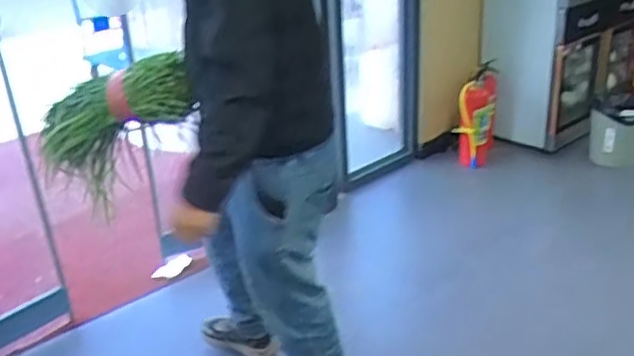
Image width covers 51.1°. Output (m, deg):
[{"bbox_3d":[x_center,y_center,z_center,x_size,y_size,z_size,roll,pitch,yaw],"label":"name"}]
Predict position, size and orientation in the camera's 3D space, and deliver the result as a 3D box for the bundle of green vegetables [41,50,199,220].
[{"bbox_3d":[-0.489,-0.127,1.621,0.495,0.254,0.116,-33,10,31],"label":"bundle of green vegetables"}]

